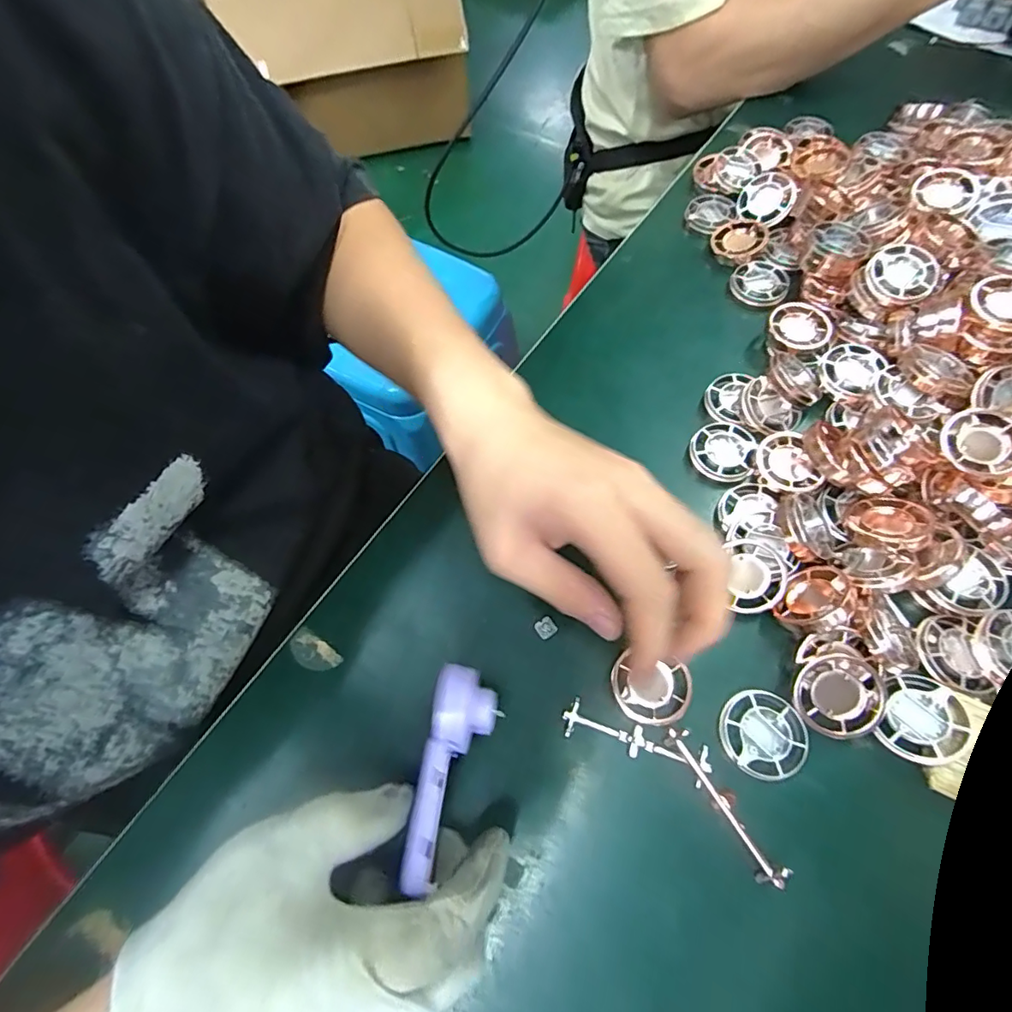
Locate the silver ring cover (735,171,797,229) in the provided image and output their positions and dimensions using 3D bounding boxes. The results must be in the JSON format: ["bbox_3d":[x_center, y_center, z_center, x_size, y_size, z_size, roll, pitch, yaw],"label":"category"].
[{"bbox_3d":[0.198,-0.231,0.392,0.040,0.009,0.042,-32,70,20],"label":"silver ring cover"}]

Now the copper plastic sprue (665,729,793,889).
[{"bbox_3d":[0.099,0.135,0.237,0.011,0.016,0.071,-31,69,-11],"label":"copper plastic sprue"}]

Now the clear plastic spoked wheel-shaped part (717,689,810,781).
[{"bbox_3d":[0.123,0.110,0.250,0.039,0.010,0.038,-1,66,2],"label":"clear plastic spoked wheel-shaped part"}]

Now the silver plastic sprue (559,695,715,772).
[{"bbox_3d":[0.062,0.115,0.252,0.071,0.007,0.018,18,68,10],"label":"silver plastic sprue"}]

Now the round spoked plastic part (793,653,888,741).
[{"bbox_3d":[0.158,0.090,0.246,0.037,0.004,0.037,-6,73,21],"label":"round spoked plastic part"}]

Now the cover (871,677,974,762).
[{"bbox_3d":[0.194,0.099,0.240,0.033,0.006,0.039,15,63,35],"label":"cover"}]

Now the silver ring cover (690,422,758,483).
[{"bbox_3d":[0.131,-0.032,0.316,0.036,0.007,0.041,16,67,9],"label":"silver ring cover"}]

